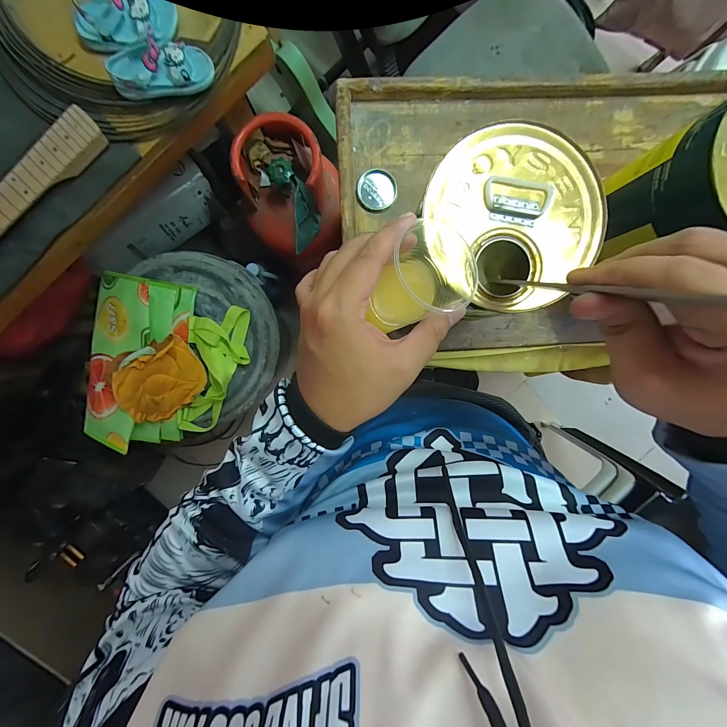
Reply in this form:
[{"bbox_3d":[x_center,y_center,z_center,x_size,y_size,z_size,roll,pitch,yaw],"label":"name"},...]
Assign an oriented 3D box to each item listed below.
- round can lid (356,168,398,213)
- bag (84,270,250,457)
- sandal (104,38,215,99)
[{"bbox_3d":[0.020,-0.255,0.461,0.059,0.009,0.058,0,93,-1],"label":"round can lid"},{"bbox_3d":[-0.472,0.009,0.699,0.312,0.143,0.382,16,93,-2],"label":"bag"},{"bbox_3d":[-0.322,-0.474,0.501,0.150,0.055,0.063,-13,93,0],"label":"sandal"}]

